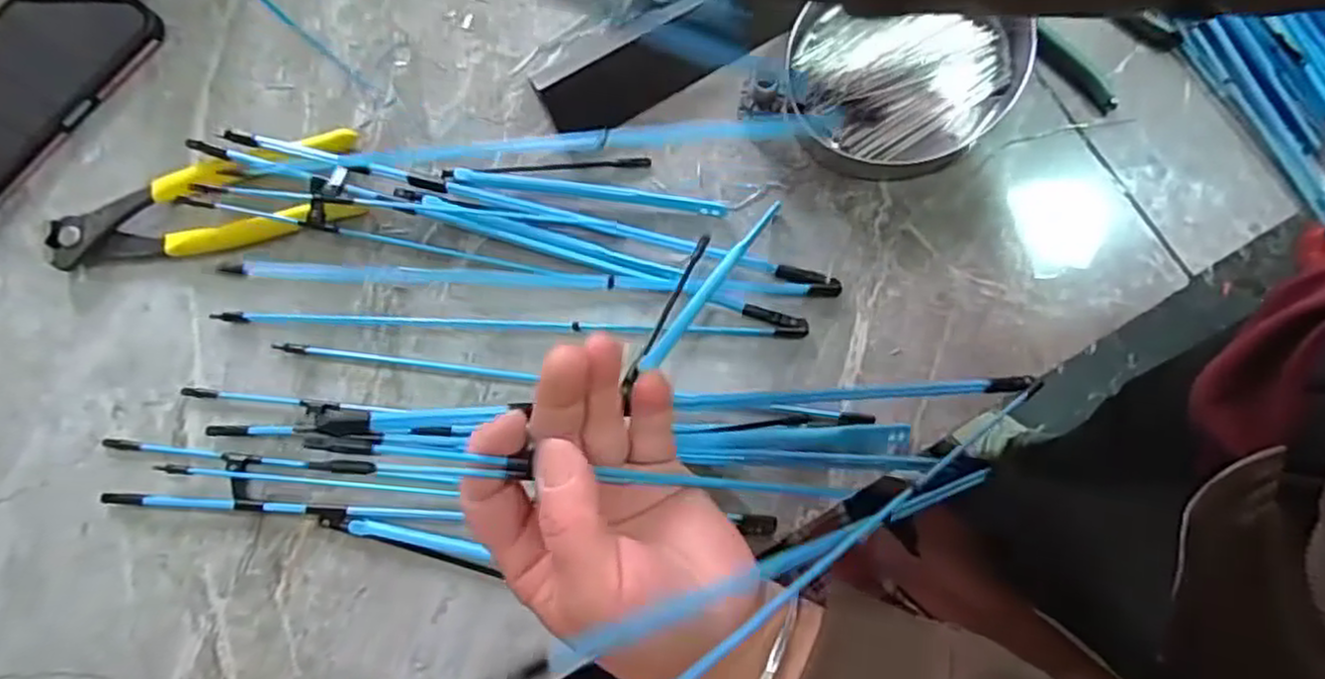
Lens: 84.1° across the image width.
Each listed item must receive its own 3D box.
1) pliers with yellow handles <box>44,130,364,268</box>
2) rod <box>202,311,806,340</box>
[{"bbox_3d":[-0.240,-0.068,0.386,0.161,0.021,0.048,-15,80,-2],"label":"pliers with yellow handles"},{"bbox_3d":[-0.080,-0.008,0.381,0.305,0.008,0.006,2,80,1],"label":"rod"}]

